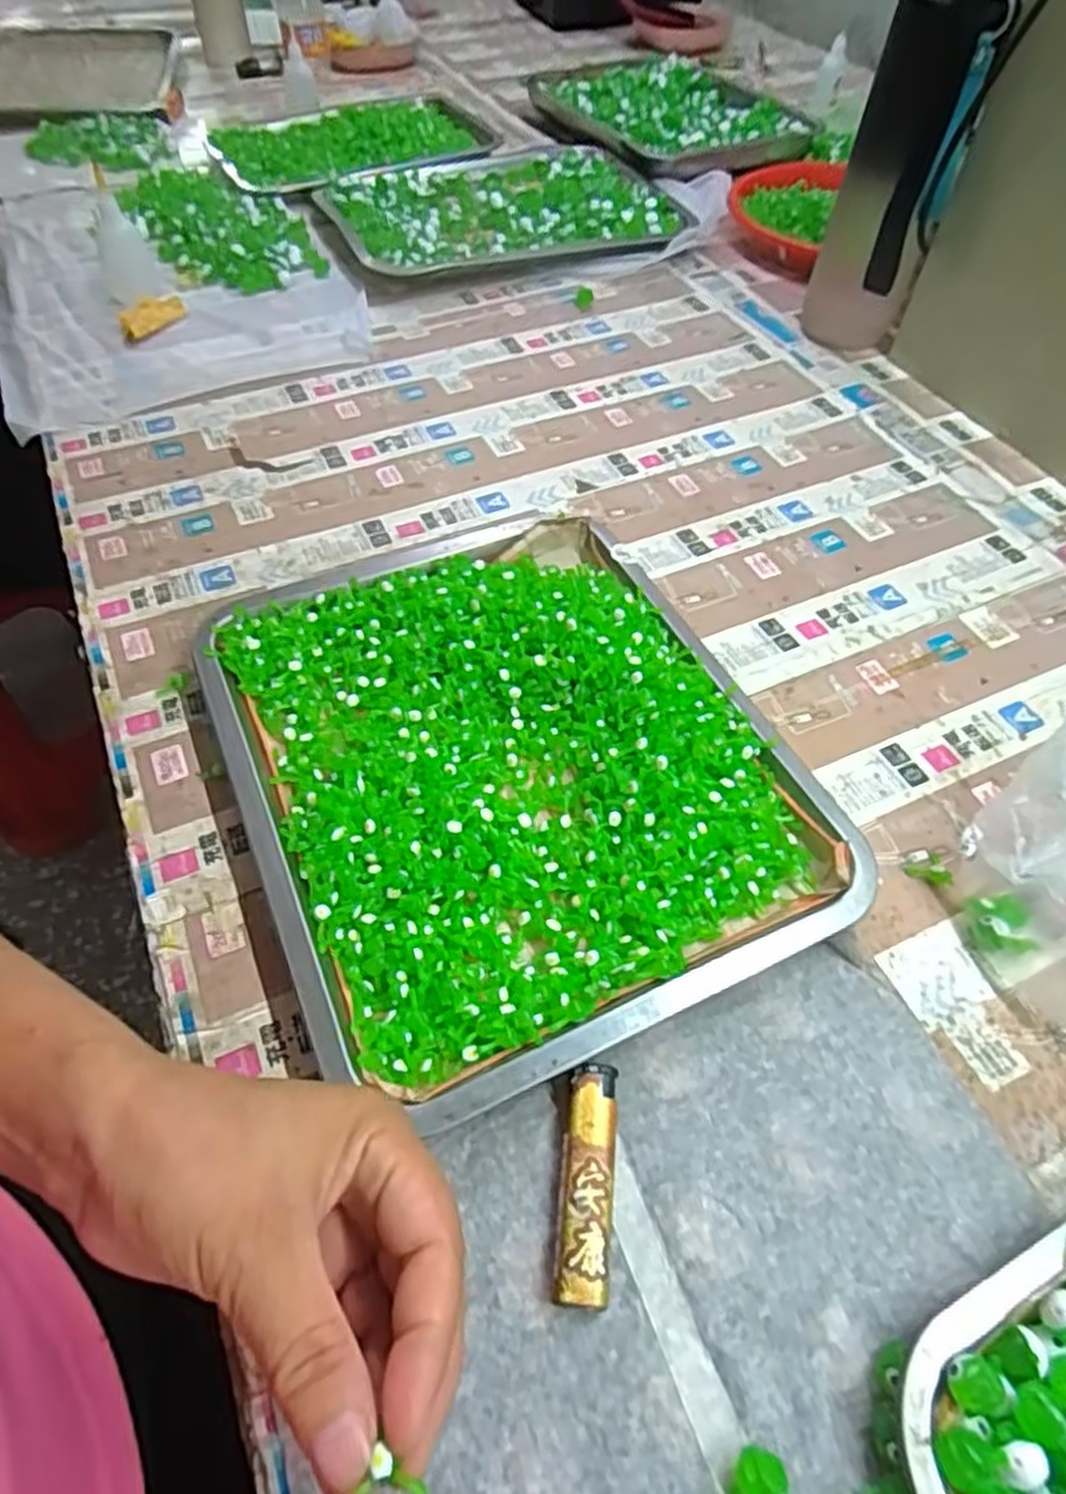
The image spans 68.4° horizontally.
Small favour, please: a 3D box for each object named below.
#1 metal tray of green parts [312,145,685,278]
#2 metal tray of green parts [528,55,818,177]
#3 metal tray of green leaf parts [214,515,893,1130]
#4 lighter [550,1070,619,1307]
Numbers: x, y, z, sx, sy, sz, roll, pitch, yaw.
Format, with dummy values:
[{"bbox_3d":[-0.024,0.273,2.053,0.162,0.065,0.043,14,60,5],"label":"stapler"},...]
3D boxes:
[{"bbox_3d":[-0.043,-0.569,0.819,0.332,0.031,0.261,-10,54,-8],"label":"metal tray of green parts"},{"bbox_3d":[0.174,-0.785,0.966,0.268,0.040,0.363,-17,55,-13],"label":"metal tray of green parts"},{"bbox_3d":[-0.016,0.000,0.401,0.253,0.035,0.305,-21,57,-16],"label":"metal tray of green leaf parts"},{"bbox_3d":[0.020,0.163,0.295,0.020,0.015,0.079,5,54,3],"label":"lighter"}]

